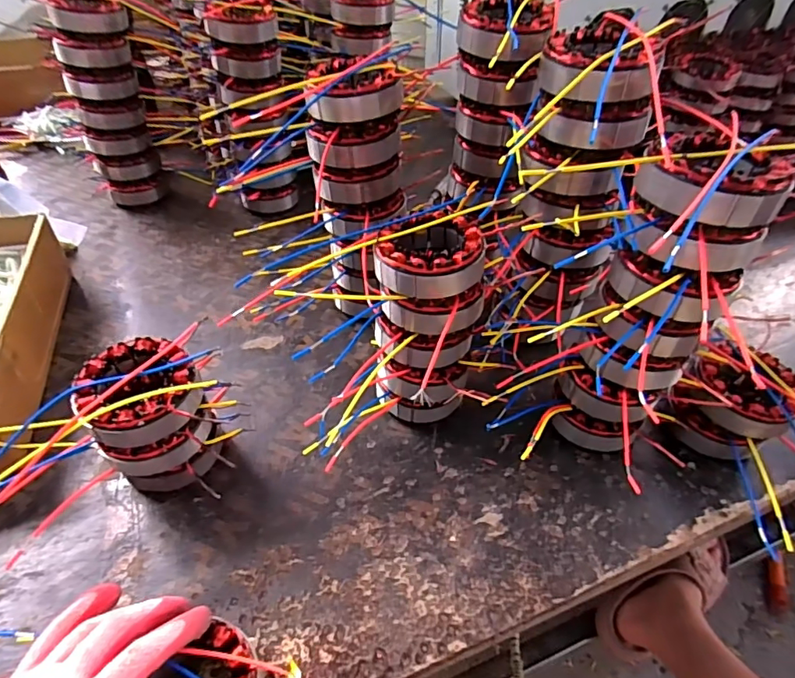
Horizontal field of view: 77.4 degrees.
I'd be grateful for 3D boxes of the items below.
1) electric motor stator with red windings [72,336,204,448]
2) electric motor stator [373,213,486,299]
[{"bbox_3d":[-0.198,0.040,0.387,0.081,0.042,0.081,1,45,-1],"label":"electric motor stator with red windings"},{"bbox_3d":[0.025,-0.065,0.400,0.087,0.037,0.086,2,45,1],"label":"electric motor stator"}]

